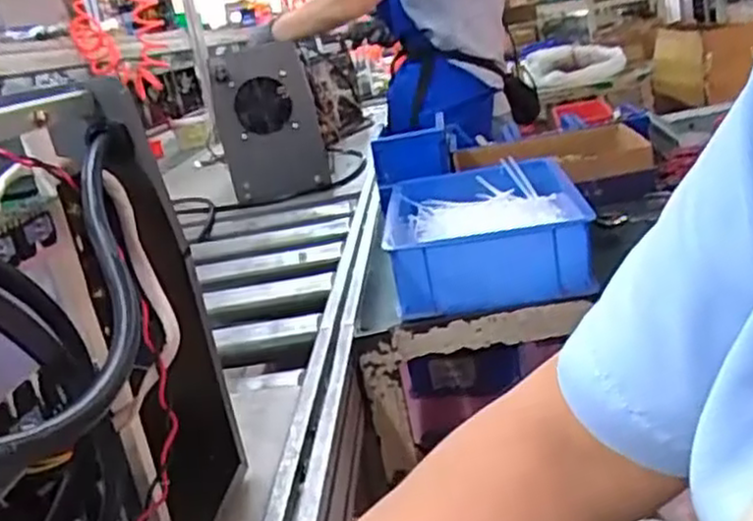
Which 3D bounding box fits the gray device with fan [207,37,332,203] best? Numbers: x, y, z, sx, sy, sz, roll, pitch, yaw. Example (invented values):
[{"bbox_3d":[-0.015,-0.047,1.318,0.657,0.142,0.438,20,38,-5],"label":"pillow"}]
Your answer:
[{"bbox_3d":[-0.210,-0.273,1.480,0.209,0.304,0.069,-11,-1,-21],"label":"gray device with fan"}]

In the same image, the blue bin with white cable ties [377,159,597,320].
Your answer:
[{"bbox_3d":[0.125,-0.039,0.861,0.214,0.085,0.323,-8,18,8],"label":"blue bin with white cable ties"}]

